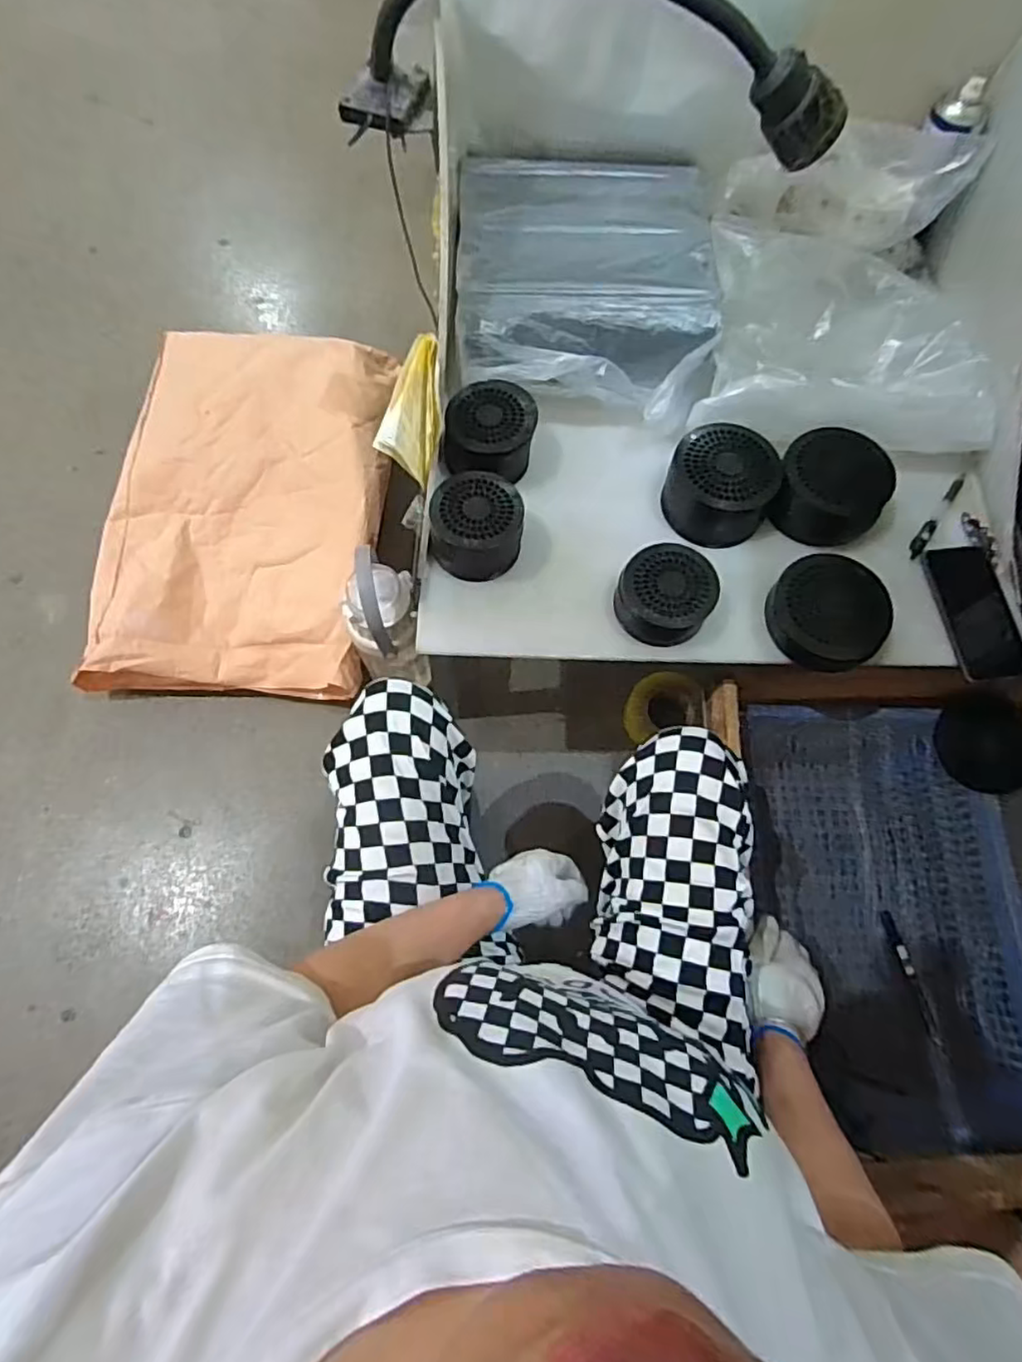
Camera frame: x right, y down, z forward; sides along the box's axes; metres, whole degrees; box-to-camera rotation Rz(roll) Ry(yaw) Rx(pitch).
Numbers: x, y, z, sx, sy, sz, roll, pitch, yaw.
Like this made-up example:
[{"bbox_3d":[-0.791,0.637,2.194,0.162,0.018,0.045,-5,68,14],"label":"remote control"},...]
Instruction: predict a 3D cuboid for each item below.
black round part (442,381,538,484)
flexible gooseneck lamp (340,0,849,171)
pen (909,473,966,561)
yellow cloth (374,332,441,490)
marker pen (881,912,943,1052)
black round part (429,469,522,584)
[{"bbox_3d":[-0.025,-0.297,0.764,0.103,0.088,0.101,0,71,-1],"label":"black round part"},{"bbox_3d":[0.087,-0.632,0.648,0.527,0.155,0.062,2,71,0],"label":"flexible gooseneck lamp"},{"bbox_3d":[0.507,-0.195,0.767,0.015,0.014,0.140,37,74,11],"label":"pen"},{"bbox_3d":[-0.105,-0.303,0.703,0.065,0.044,0.164,7,88,2],"label":"yellow cloth"},{"bbox_3d":[0.469,0.347,0.756,0.015,0.009,0.146,-13,72,-5],"label":"marker pen"},{"bbox_3d":[-0.037,-0.175,0.729,0.099,0.077,0.104,0,71,-1],"label":"black round part"}]

